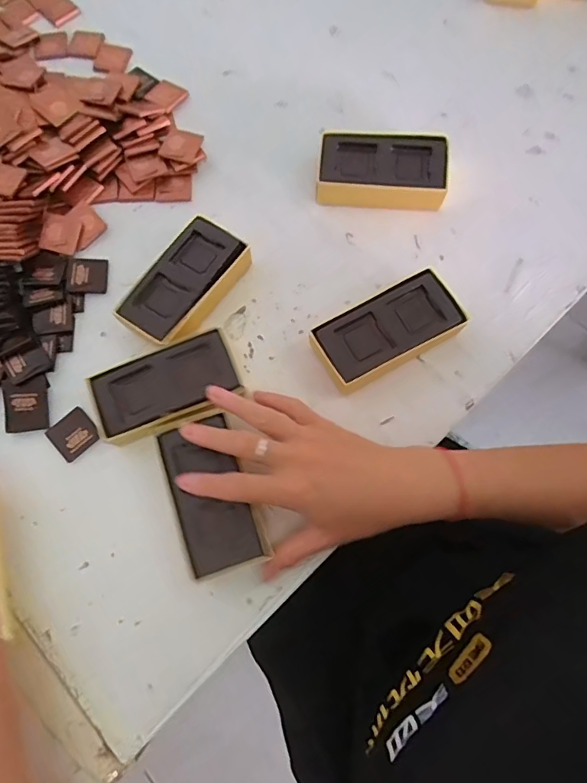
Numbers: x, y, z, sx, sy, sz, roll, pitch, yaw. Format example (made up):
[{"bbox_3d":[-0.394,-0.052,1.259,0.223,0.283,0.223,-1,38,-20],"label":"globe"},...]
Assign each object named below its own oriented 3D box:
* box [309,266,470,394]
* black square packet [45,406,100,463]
[{"bbox_3d":[0.075,-0.046,0.397,0.117,0.032,0.058,-30,74,-7],"label":"box"},{"bbox_3d":[-0.178,0.034,0.395,0.033,0.004,0.035,-40,76,-10],"label":"black square packet"}]

